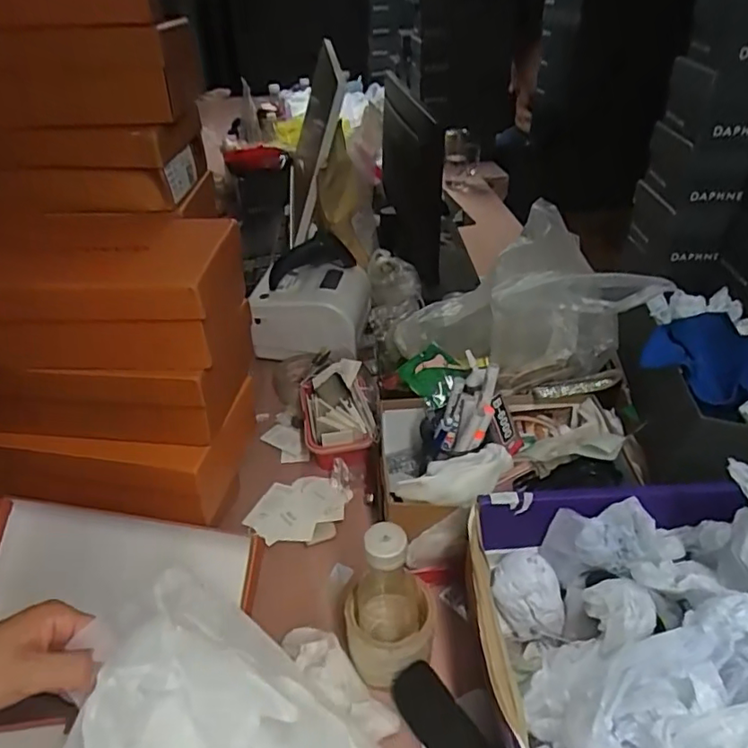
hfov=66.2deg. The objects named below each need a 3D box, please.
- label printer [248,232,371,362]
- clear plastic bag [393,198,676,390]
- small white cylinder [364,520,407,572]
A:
[{"bbox_3d":[-0.113,-0.132,1.022,0.192,0.172,0.155,0,36,2],"label":"label printer"},{"bbox_3d":[0.199,-0.094,0.763,0.316,0.186,0.121,-4,37,-3],"label":"clear plastic bag"},{"bbox_3d":[0.010,0.152,0.508,0.036,0.021,0.037,-6,37,-6],"label":"small white cylinder"}]

